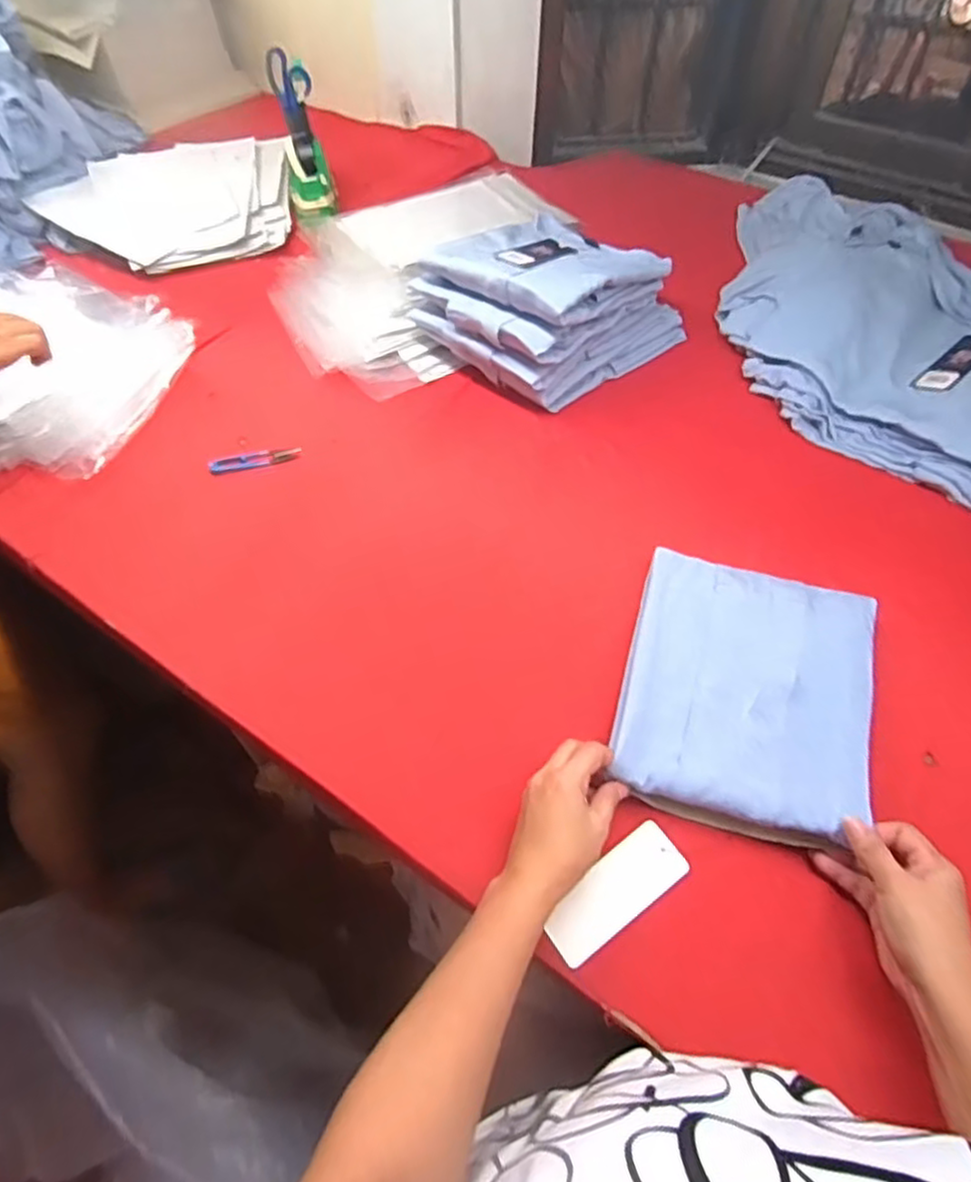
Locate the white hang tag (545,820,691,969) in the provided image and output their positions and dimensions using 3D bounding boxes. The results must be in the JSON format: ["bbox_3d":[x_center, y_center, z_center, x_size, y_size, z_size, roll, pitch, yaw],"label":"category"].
[{"bbox_3d":[0.100,0.233,0.524,0.119,0.006,0.048,-34,58,-15],"label":"white hang tag"}]

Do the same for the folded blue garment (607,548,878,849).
[{"bbox_3d":[0.225,0.079,0.582,0.197,0.034,0.236,16,54,11],"label":"folded blue garment"}]

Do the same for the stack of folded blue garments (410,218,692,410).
[{"bbox_3d":[0.086,-0.374,0.857,0.294,0.145,0.231,-34,60,-24],"label":"stack of folded blue garments"}]

